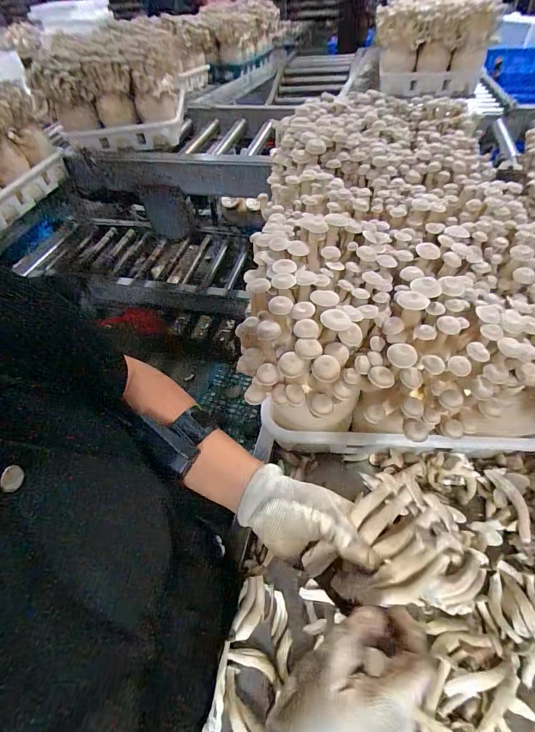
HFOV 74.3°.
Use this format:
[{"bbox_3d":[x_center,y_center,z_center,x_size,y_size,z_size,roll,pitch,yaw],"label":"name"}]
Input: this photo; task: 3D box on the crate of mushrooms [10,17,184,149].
[{"bbox_3d":[-0.591,-1.081,1.356,0.513,0.328,0.366,-5,51,0],"label":"crate of mushrooms"}]

